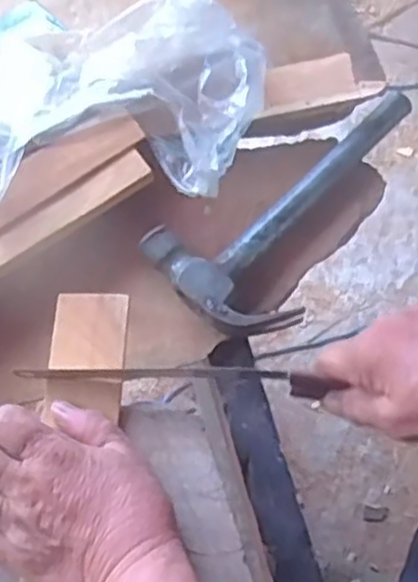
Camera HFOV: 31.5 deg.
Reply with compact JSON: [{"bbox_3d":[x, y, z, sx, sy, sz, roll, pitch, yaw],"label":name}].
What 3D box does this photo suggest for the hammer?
[{"bbox_3d":[0.075,-0.060,0.542,0.230,0.026,0.108,-38,72,-12],"label":"hammer"}]

